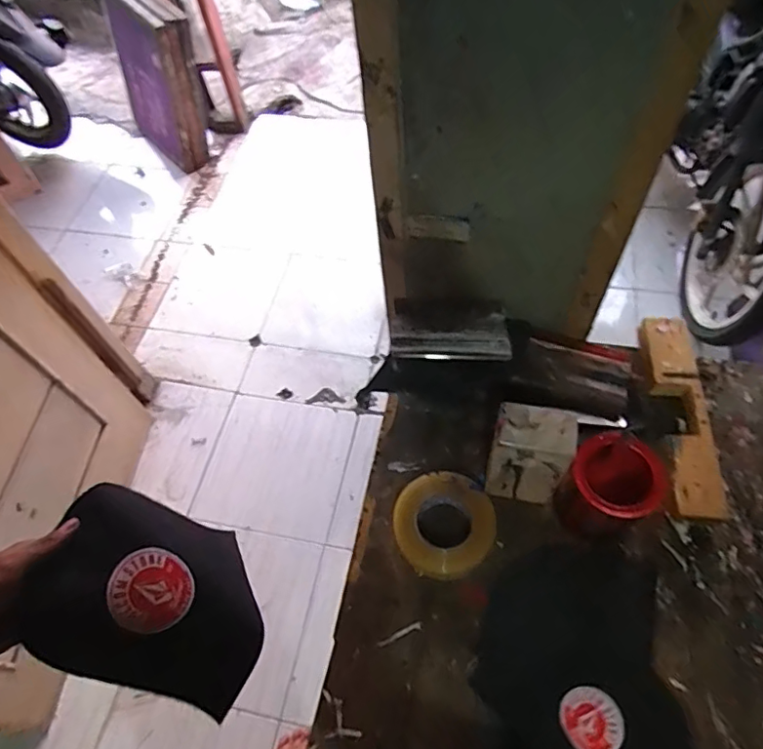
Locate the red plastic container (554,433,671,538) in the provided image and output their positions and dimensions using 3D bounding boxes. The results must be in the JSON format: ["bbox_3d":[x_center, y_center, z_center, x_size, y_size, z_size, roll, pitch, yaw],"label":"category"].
[{"bbox_3d":[0.305,0.155,0.745,0.110,0.131,0.112,18,61,14],"label":"red plastic container"}]

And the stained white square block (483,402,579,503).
[{"bbox_3d":[0.199,0.118,0.739,0.099,0.210,0.051,10,59,10],"label":"stained white square block"}]

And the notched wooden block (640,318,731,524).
[{"bbox_3d":[0.458,0.060,0.844,0.068,0.047,0.336,3,58,5],"label":"notched wooden block"}]

